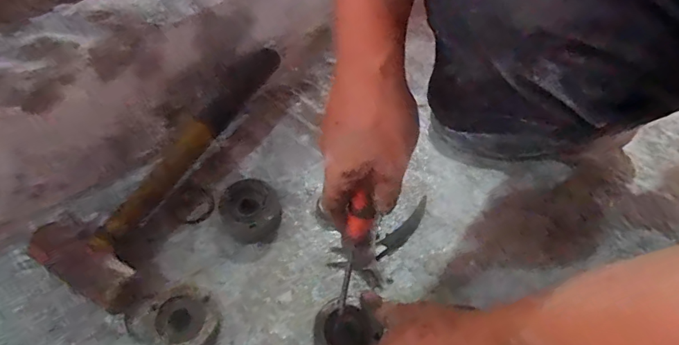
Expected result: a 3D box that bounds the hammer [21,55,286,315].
[{"bbox_3d":[-0.202,-0.027,0.537,0.115,0.049,0.377,17,58,9],"label":"hammer"}]

